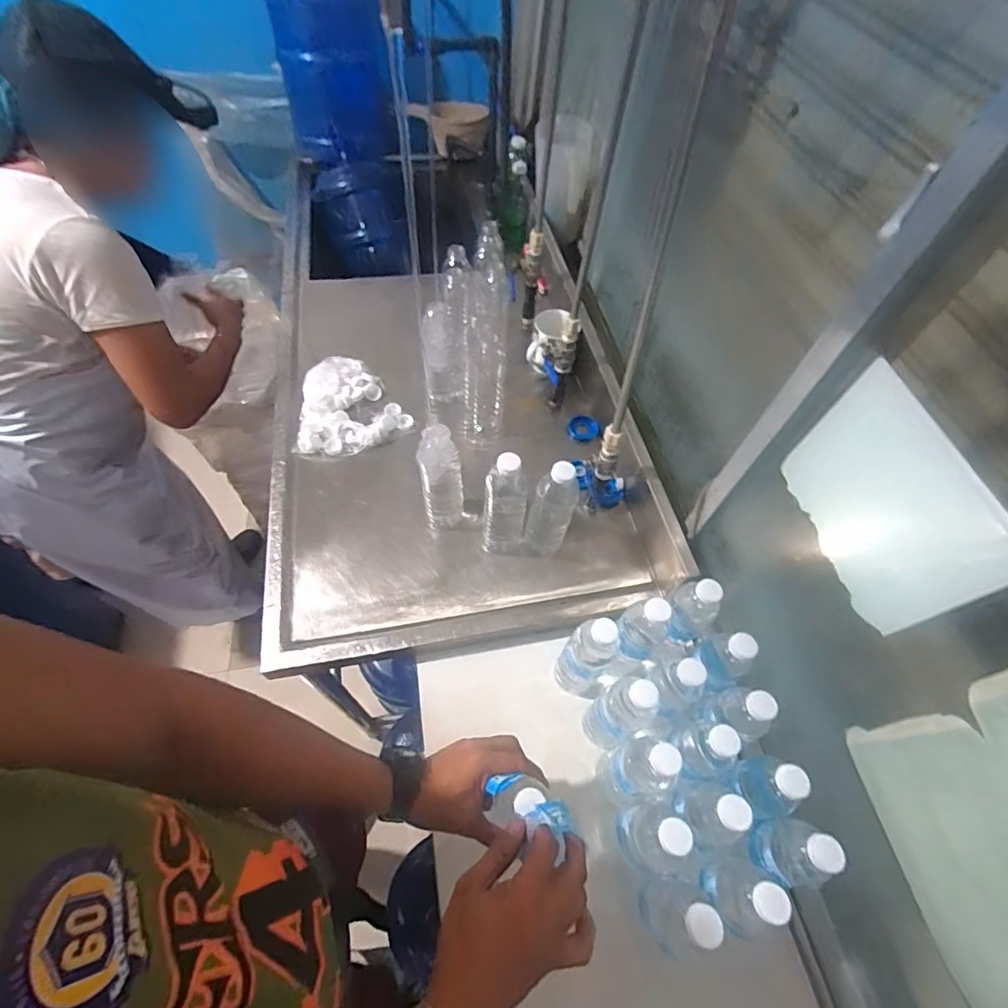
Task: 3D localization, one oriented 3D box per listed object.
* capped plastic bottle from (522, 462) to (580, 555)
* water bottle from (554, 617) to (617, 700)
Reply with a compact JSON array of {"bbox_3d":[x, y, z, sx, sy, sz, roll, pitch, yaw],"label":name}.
[{"bbox_3d":[0.068,0.014,0.741,0.063,0.205,0.054,18,59,6],"label":"capped plastic bottle"},{"bbox_3d":[0.112,0.210,0.674,0.068,0.202,0.057,33,62,15],"label":"water bottle"}]

